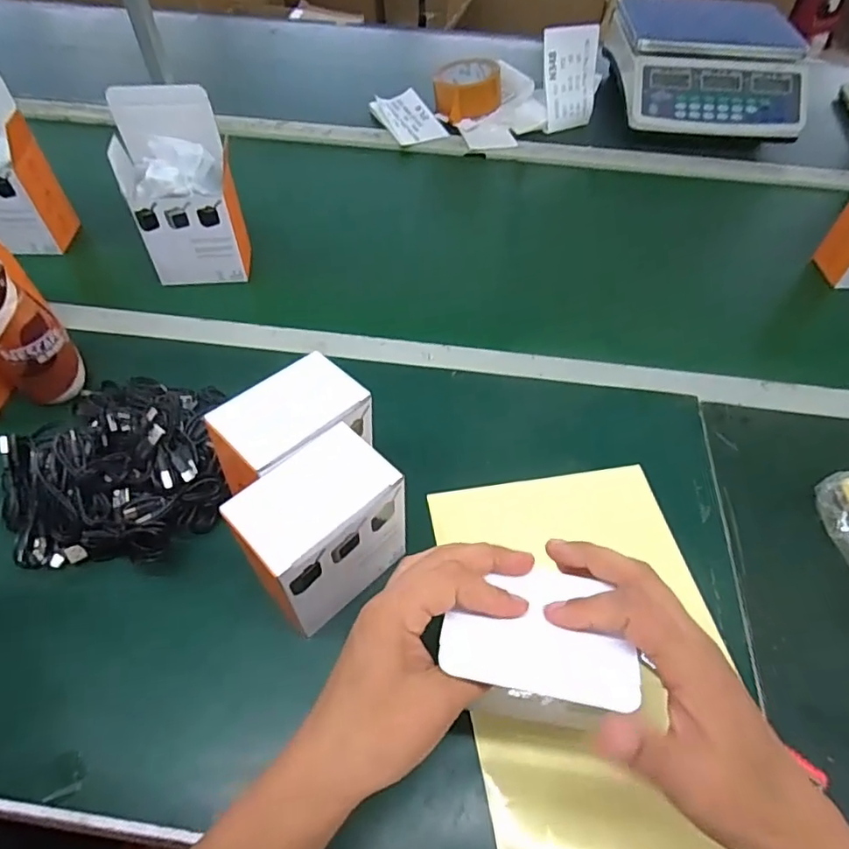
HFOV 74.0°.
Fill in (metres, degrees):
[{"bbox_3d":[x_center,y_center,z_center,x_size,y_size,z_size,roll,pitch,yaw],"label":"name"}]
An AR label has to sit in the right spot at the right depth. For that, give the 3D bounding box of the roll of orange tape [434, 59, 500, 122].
[{"bbox_3d":[0.067,-0.520,0.870,0.102,0.051,0.112,2,58,-3],"label":"roll of orange tape"}]

